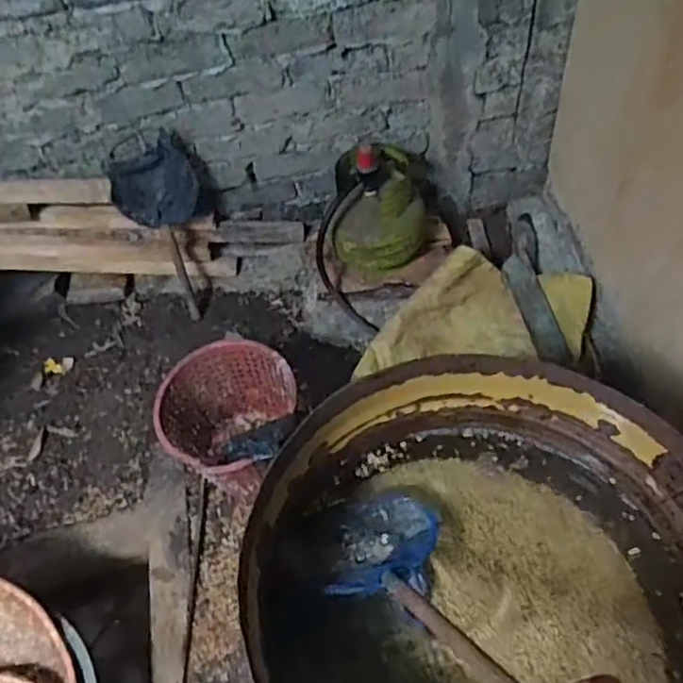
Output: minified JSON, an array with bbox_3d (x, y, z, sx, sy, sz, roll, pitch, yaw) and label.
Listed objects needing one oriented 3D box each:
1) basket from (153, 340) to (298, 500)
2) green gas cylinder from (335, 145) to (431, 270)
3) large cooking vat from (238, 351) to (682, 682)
[{"bbox_3d":[-0.227,0.198,1.413,0.281,0.267,0.303,-2,52,3],"label":"basket"},{"bbox_3d":[0.096,-0.339,1.642,0.242,0.277,0.233,-2,52,3],"label":"green gas cylinder"},{"bbox_3d":[0.187,0.331,0.856,0.558,0.306,0.565,-2,52,3],"label":"large cooking vat"}]

